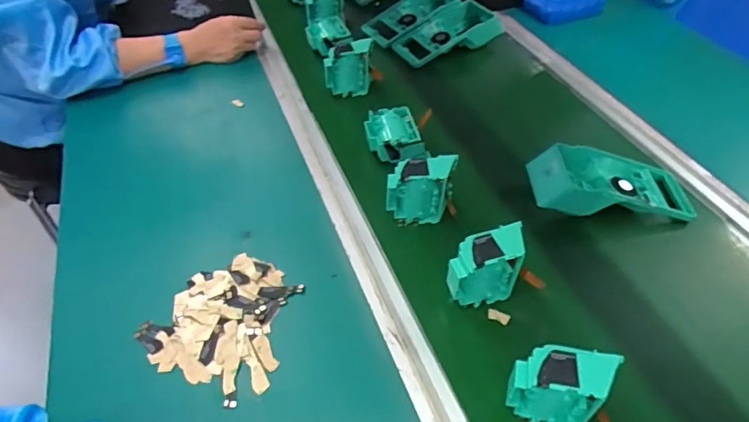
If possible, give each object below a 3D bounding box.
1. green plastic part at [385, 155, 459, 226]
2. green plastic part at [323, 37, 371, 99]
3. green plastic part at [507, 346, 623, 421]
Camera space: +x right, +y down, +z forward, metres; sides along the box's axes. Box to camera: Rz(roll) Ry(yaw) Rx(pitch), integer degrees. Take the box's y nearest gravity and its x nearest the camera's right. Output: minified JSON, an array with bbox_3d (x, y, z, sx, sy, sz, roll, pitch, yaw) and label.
[{"bbox_3d":[0.053,-0.023,0.562,0.077,0.072,0.035,-4,44,2],"label":"green plastic part"},{"bbox_3d":[-0.039,-0.209,0.749,0.071,0.091,0.035,-8,44,-2],"label":"green plastic part"},{"bbox_3d":[0.152,0.146,0.404,0.079,0.076,0.038,7,46,13],"label":"green plastic part"}]

